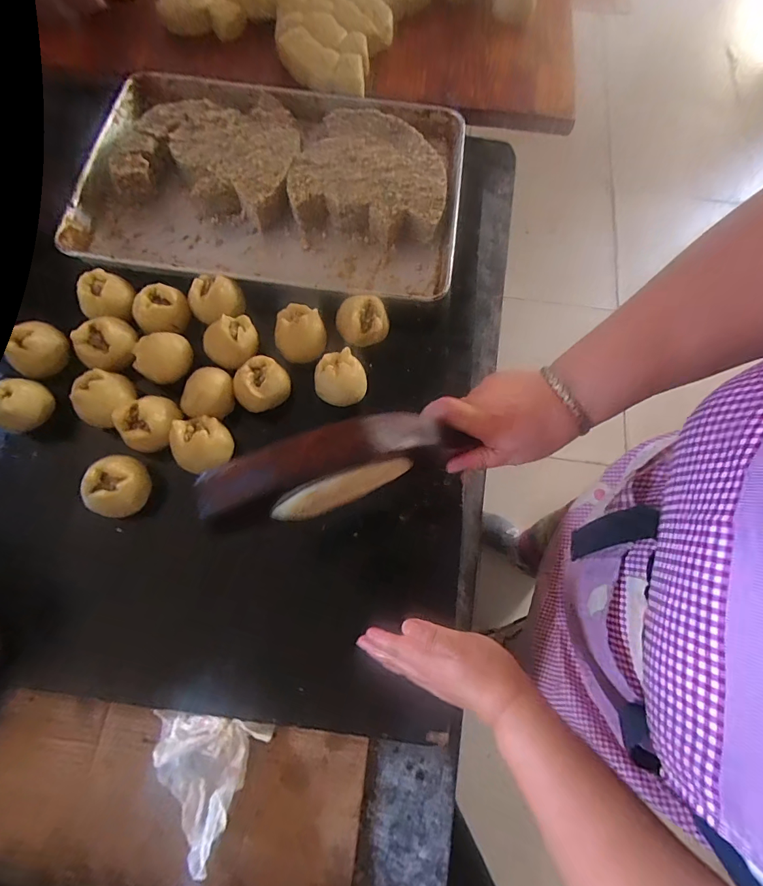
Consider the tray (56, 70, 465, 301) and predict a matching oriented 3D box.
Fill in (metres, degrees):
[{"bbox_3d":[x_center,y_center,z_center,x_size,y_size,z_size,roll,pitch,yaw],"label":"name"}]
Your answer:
[{"bbox_3d":[-0.179,-0.429,0.688,0.595,0.069,0.403,9,73,2],"label":"tray"}]

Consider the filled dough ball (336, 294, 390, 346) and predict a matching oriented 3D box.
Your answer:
[{"bbox_3d":[-0.028,-0.181,0.615,0.077,0.060,0.068,-2,73,-1],"label":"filled dough ball"}]

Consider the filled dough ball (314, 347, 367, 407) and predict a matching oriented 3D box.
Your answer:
[{"bbox_3d":[-0.057,-0.089,0.579,0.068,0.061,0.067,0,73,-1],"label":"filled dough ball"}]

